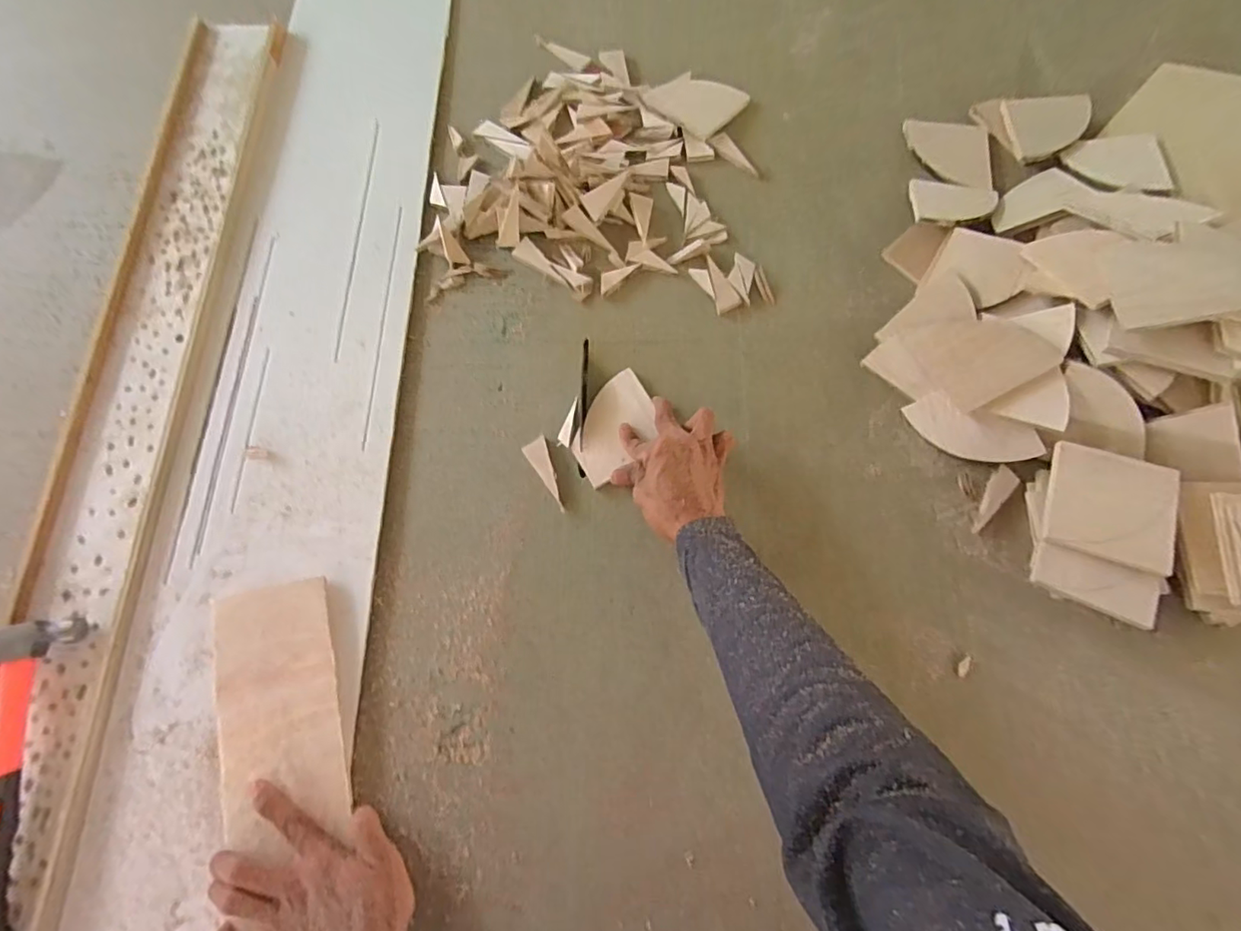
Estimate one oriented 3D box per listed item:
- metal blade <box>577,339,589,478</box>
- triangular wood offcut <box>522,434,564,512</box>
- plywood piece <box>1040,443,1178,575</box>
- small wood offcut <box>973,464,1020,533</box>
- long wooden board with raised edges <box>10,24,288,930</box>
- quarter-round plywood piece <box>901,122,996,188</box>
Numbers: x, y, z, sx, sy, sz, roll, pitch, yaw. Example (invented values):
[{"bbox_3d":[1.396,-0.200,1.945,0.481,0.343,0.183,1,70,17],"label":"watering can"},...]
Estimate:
[{"bbox_3d":[-0.040,-0.066,0.622,0.008,0.005,0.162,0,73,0],"label":"metal blade"},{"bbox_3d":[-0.073,0.007,0.602,0.026,0.004,0.079,-32,76,-9],"label":"triangular wood offcut"},{"bbox_3d":[0.454,0.038,0.532,0.104,0.010,0.096,16,82,10],"label":"plywood piece"},{"bbox_3d":[0.378,0.035,0.586,0.022,0.007,0.075,36,83,32],"label":"small wood offcut"},{"bbox_3d":[-0.518,-0.022,0.596,0.108,0.022,1.144,1,73,1],"label":"long wooden board with raised edges"},{"bbox_3d":[0.409,-0.384,0.713,0.096,0.020,0.114,4,73,1],"label":"quarter-round plywood piece"}]

